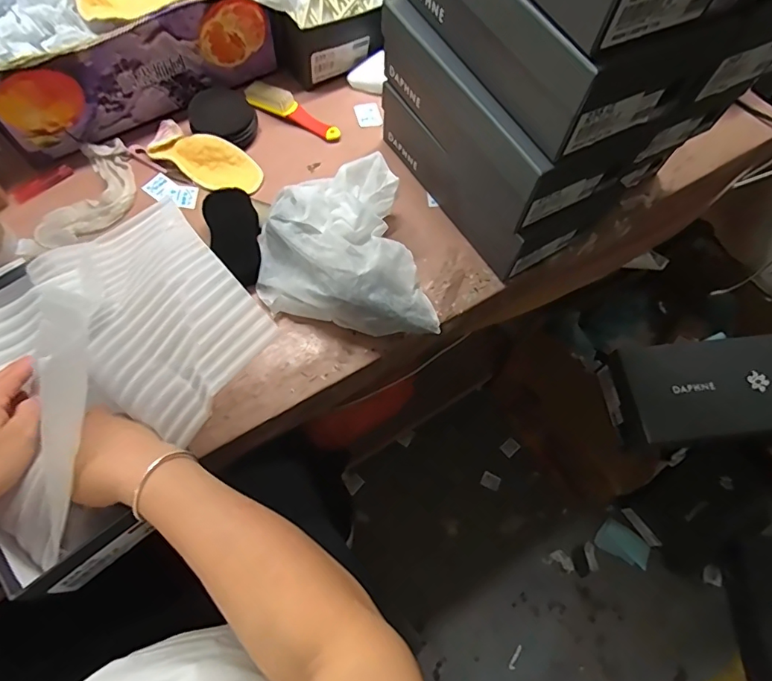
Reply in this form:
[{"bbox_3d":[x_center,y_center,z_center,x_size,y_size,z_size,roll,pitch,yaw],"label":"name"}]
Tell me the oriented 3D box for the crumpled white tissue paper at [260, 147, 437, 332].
[{"bbox_3d":[-0.059,-0.093,0.572,0.183,0.084,0.211,-11,68,-8],"label":"crumpled white tissue paper"}]

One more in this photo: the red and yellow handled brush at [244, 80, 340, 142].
[{"bbox_3d":[-0.146,-0.343,0.721,0.162,0.030,0.049,35,69,11],"label":"red and yellow handled brush"}]

